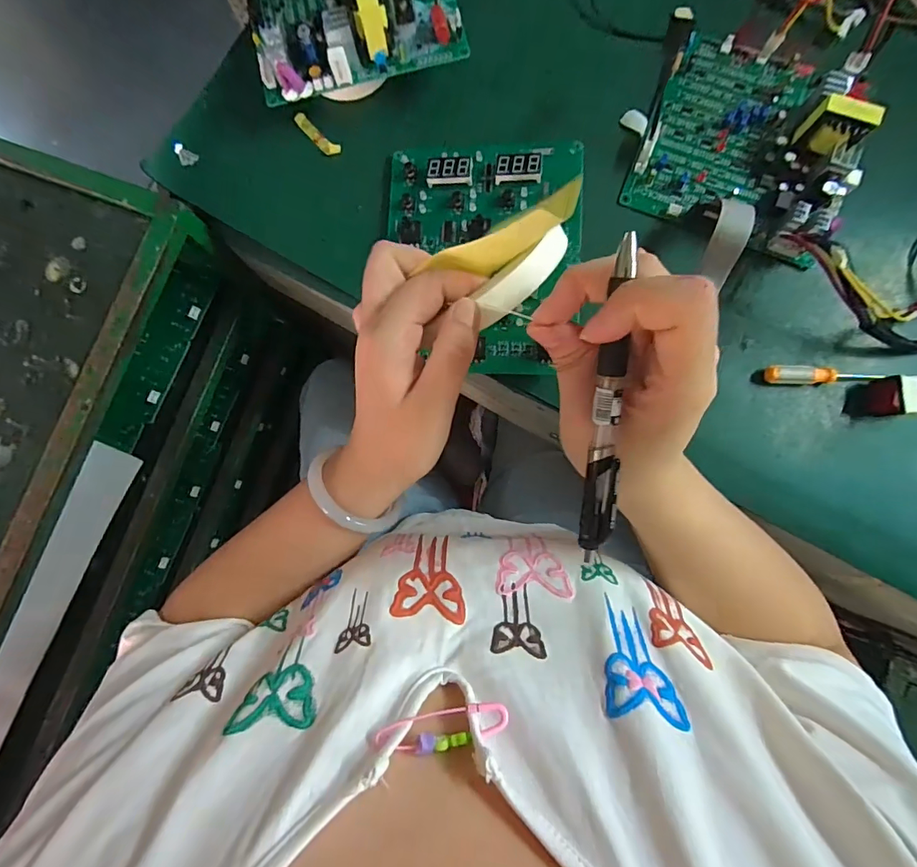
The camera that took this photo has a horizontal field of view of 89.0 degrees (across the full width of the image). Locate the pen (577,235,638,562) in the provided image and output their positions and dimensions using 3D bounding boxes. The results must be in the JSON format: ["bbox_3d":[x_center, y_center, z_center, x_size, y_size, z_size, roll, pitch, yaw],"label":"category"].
[{"bbox_3d":[0.064,-0.006,0.200,0.012,0.009,0.143,1,111,2],"label":"pen"}]

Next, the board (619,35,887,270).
[{"bbox_3d":[0.258,-0.262,0.398,0.178,0.048,0.186,23,85,3],"label":"board"}]

